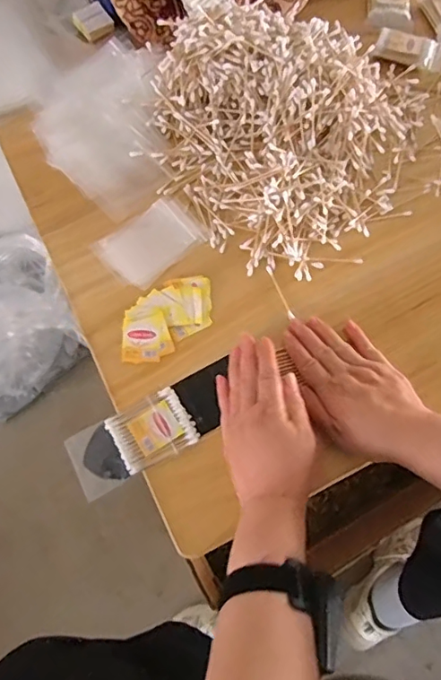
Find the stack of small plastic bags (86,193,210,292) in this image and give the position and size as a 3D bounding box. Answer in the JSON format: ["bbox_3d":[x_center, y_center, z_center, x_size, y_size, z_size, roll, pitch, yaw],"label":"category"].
[{"bbox_3d":[-0.077,-0.114,0.598,0.116,0.011,0.076,-39,75,-14],"label":"stack of small plastic bags"}]

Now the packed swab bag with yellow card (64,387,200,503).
[{"bbox_3d":[-0.087,0.098,0.512,0.119,0.011,0.065,-28,72,-11],"label":"packed swab bag with yellow card"}]

